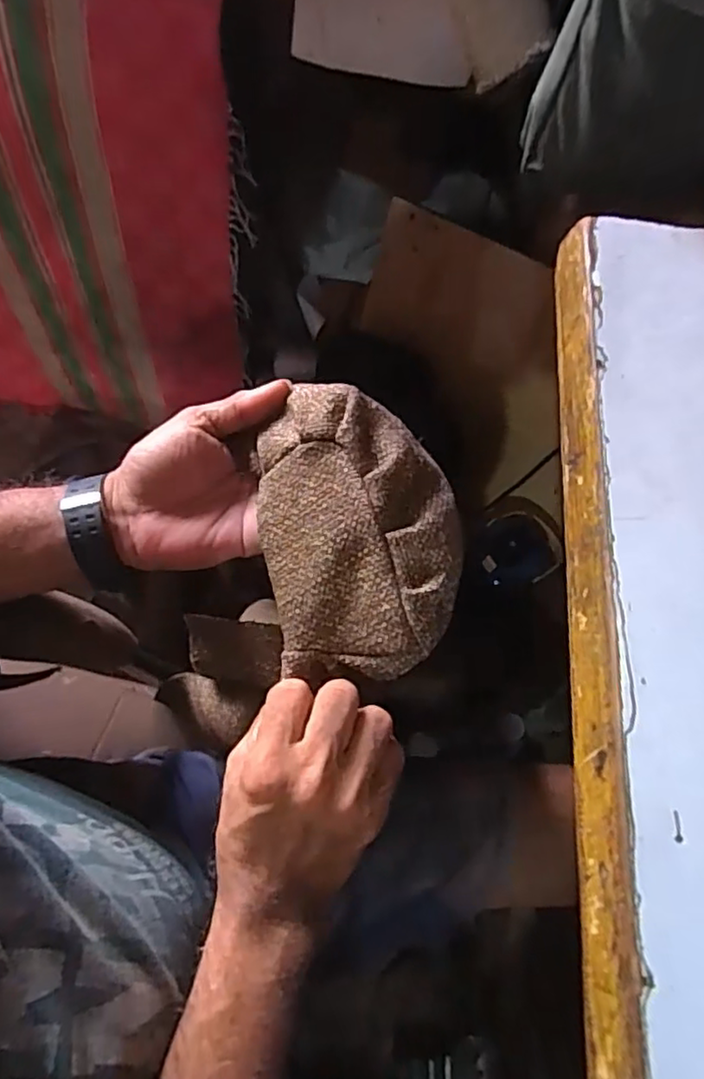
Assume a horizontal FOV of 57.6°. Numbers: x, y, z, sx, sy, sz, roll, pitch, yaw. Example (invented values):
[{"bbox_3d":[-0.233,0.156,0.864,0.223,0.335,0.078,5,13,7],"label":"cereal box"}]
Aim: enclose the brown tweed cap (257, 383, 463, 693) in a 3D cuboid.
[{"bbox_3d":[0.001,-0.008,0.361,0.112,0.056,0.154,-4,71,-2],"label":"brown tweed cap"}]

